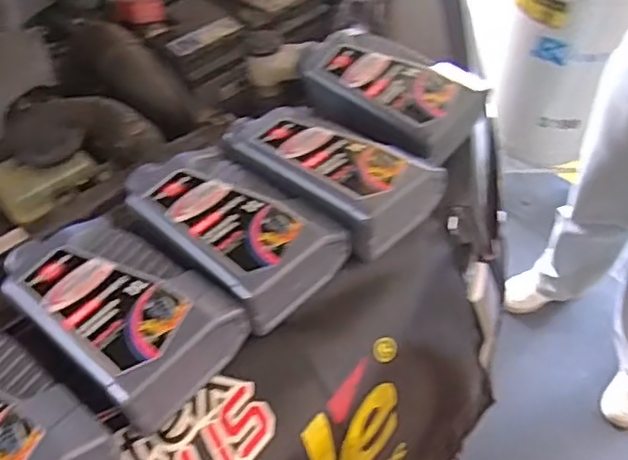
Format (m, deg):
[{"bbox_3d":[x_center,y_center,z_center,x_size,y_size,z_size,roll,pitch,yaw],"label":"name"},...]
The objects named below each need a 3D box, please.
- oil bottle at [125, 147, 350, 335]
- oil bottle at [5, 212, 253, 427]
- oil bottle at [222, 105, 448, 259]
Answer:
[{"bbox_3d":[-0.084,-0.015,0.585,0.125,0.055,0.220,-37,58,-26],"label":"oil bottle"},{"bbox_3d":[-0.178,0.058,0.531,0.222,0.051,0.125,33,58,26],"label":"oil bottle"},{"bbox_3d":[0.013,-0.076,0.628,0.128,0.050,0.223,-37,58,-26],"label":"oil bottle"}]

